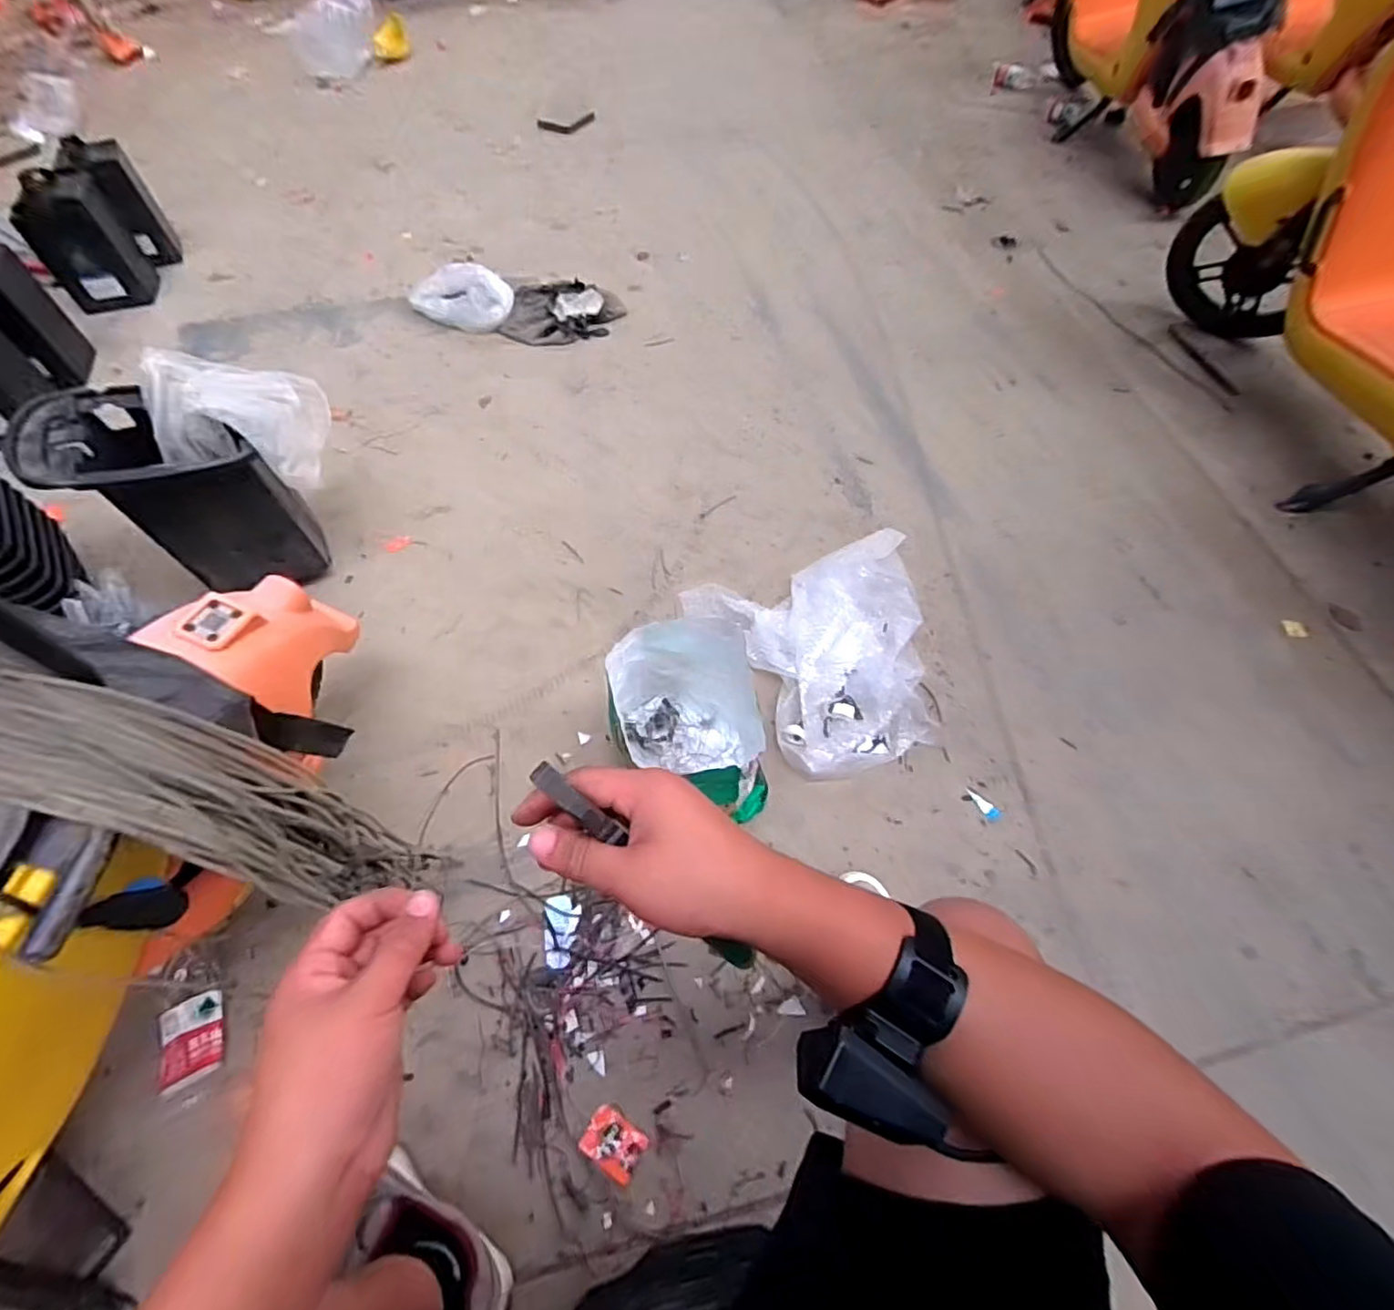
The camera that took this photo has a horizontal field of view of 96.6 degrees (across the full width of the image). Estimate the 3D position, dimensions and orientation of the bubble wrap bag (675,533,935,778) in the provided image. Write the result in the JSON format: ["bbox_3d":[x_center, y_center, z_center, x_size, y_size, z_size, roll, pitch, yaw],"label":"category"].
[{"bbox_3d":[0.255,-0.020,1.093,0.451,0.057,0.437,-16,58,-12],"label":"bubble wrap bag"}]

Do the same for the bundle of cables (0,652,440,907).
[{"bbox_3d":[-0.425,0.109,0.496,0.190,0.549,0.098,-16,48,34],"label":"bundle of cables"}]

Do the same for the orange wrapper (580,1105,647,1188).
[{"bbox_3d":[-0.098,0.578,0.735,0.071,0.004,0.052,28,60,17],"label":"orange wrapper"}]

